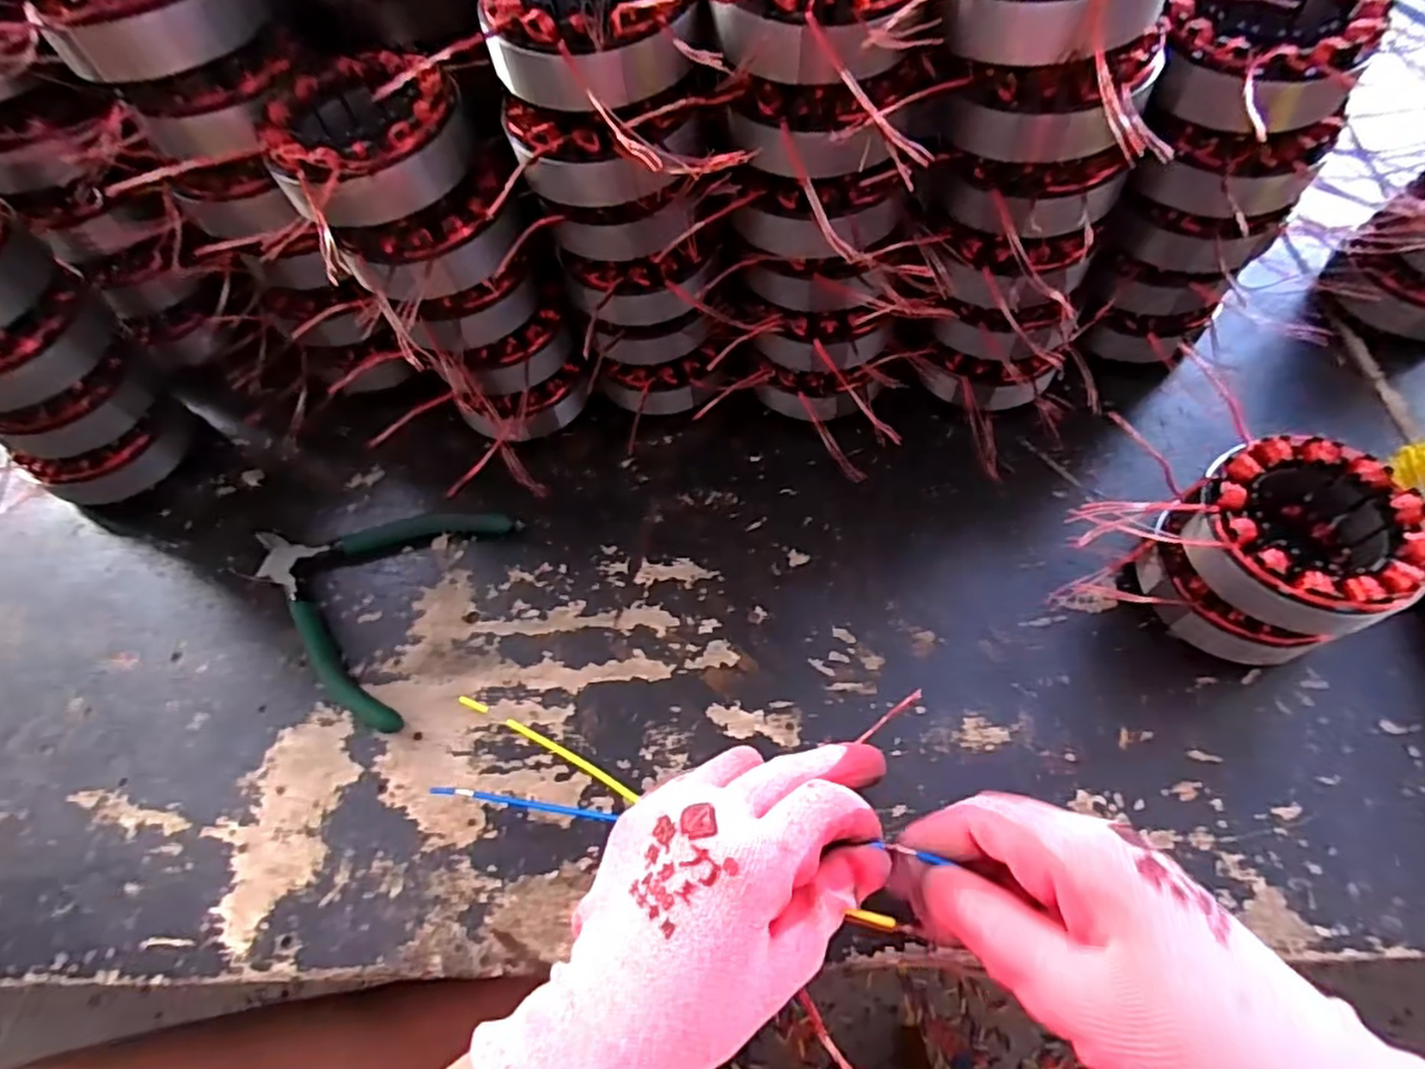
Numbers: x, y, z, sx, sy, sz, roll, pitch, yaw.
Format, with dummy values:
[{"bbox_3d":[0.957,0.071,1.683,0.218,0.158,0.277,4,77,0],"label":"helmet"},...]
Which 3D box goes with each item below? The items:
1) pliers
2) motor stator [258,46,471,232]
[{"bbox_3d":[-0.194,0.020,0.392,0.138,0.012,0.136,23,66,14],"label":"pliers"},{"bbox_3d":[-0.156,-0.176,0.304,0.081,0.030,0.085,-1,63,3],"label":"motor stator"}]

